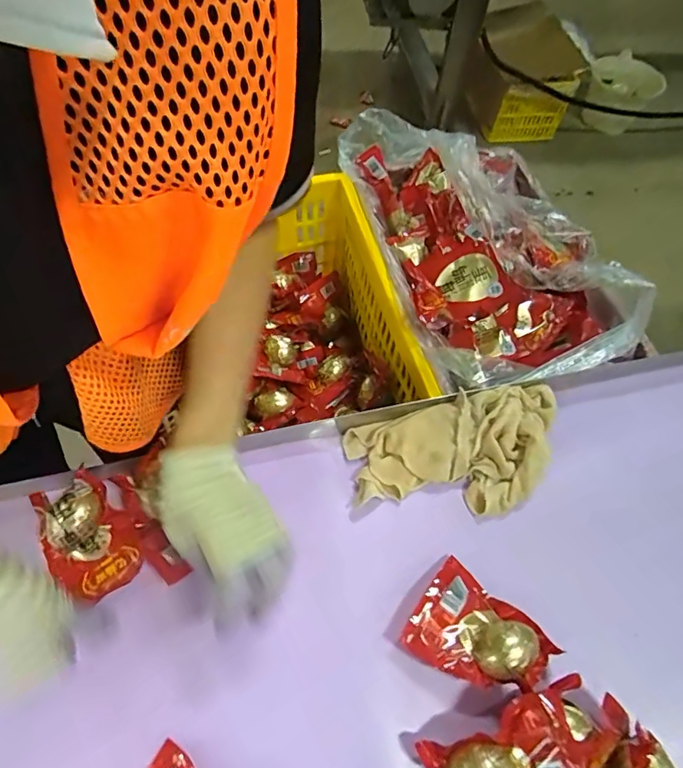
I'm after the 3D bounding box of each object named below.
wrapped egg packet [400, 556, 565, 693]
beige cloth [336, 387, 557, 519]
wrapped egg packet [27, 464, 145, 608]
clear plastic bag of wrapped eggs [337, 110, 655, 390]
[{"bbox_3d":[0.120,0.221,0.425,0.110,0.033,0.086,37,64,16],"label":"wrapped egg packet"},{"bbox_3d":[0.124,0.071,0.508,0.232,0.040,0.123,-6,61,-7],"label":"beige cloth"},{"bbox_3d":[-0.234,0.138,0.443,0.073,0.047,0.104,-28,66,-18],"label":"wrapped egg packet"},{"bbox_3d":[0.200,-0.216,0.691,0.281,0.112,0.482,-12,62,-10],"label":"clear plastic bag of wrapped eggs"}]

